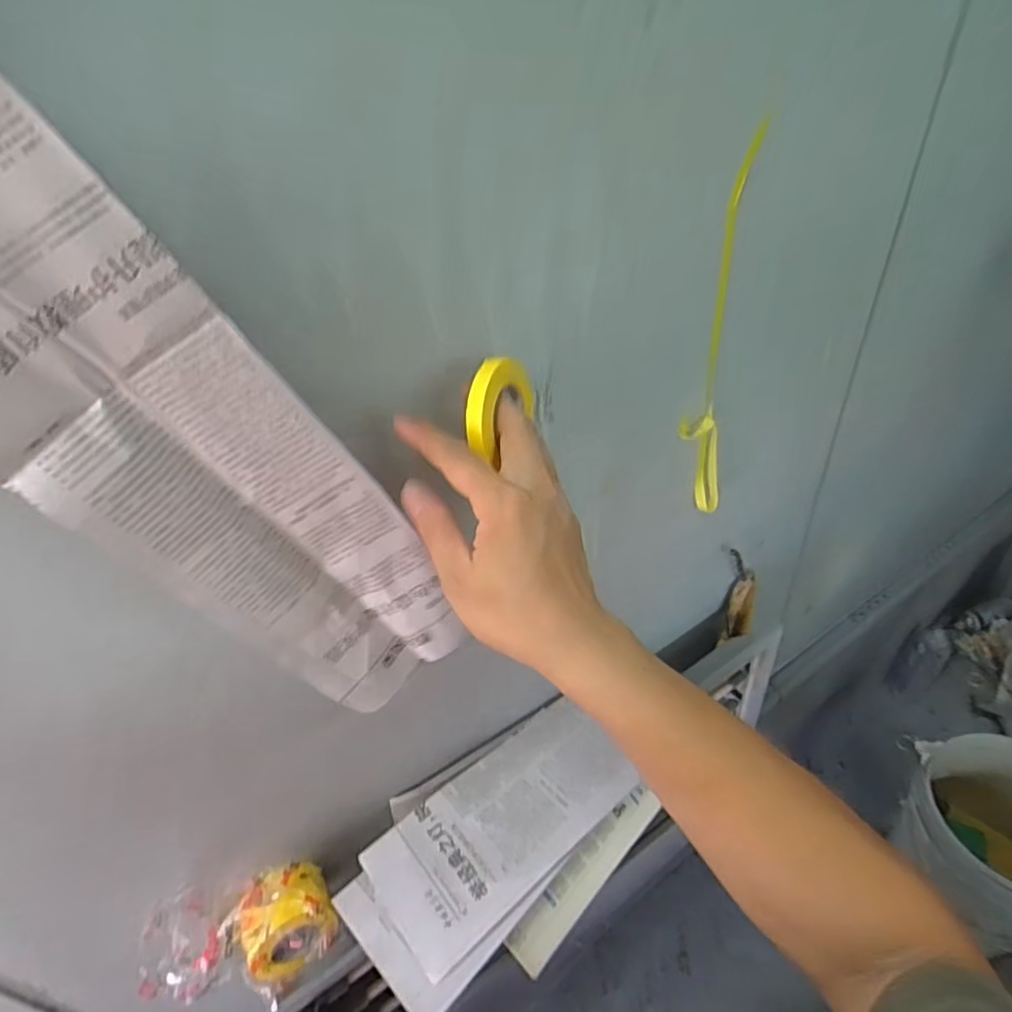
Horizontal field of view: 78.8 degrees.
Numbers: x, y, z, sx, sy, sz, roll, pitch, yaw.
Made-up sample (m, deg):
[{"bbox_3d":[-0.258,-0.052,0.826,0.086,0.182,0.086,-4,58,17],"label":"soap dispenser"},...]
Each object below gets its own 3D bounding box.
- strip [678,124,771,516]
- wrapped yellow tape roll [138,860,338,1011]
[{"bbox_3d":[0.178,-0.128,0.535,0.049,0.342,0.018,-23,41,-21],"label":"strip"},{"bbox_3d":[-0.220,0.364,0.515,0.145,0.102,0.074,-24,43,-20],"label":"wrapped yellow tape roll"}]

